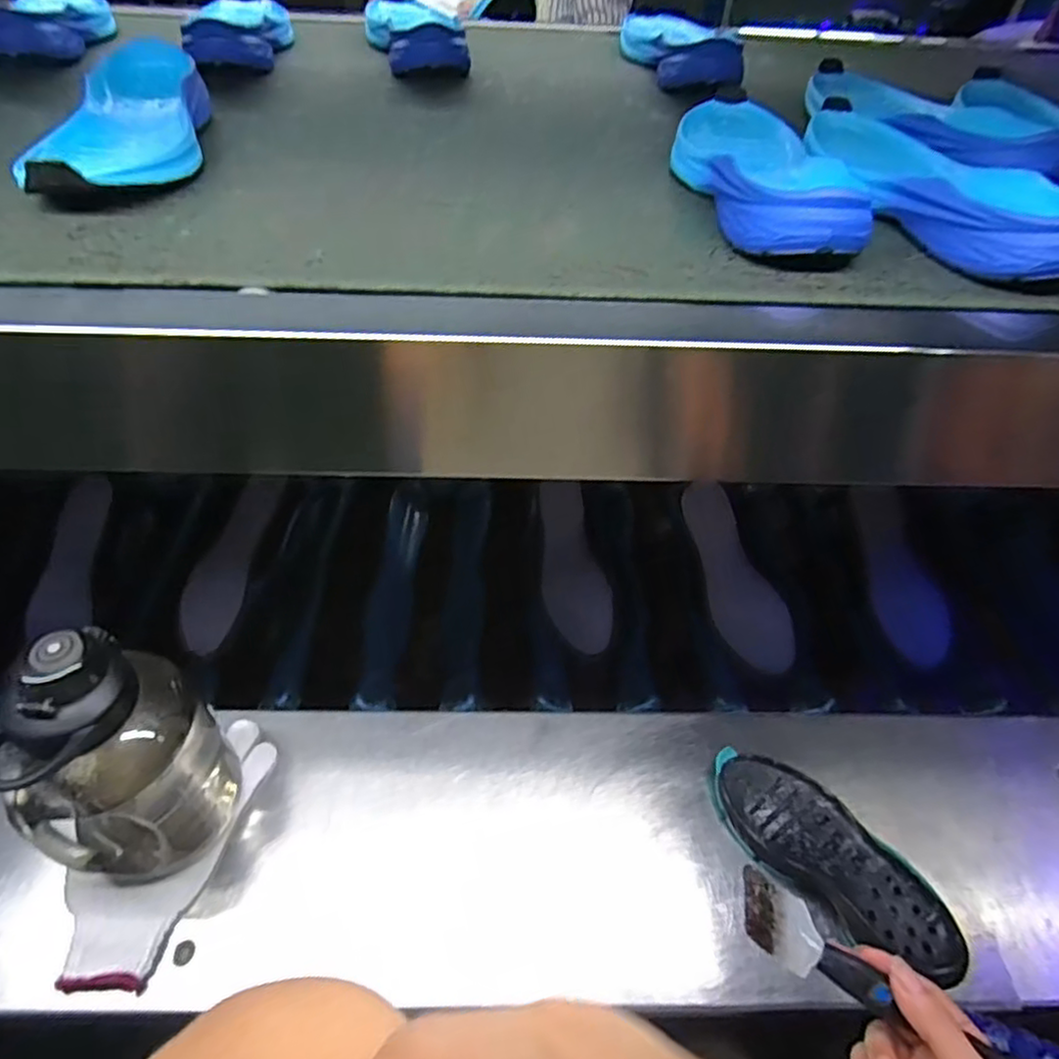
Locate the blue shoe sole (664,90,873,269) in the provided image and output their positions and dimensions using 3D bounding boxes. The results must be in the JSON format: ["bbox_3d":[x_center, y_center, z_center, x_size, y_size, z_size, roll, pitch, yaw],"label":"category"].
[{"bbox_3d":[0.162,-0.260,0.478,0.099,0.042,0.269,4,46,-1],"label":"blue shoe sole"}]

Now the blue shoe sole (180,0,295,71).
[{"bbox_3d":[-0.303,-0.535,0.703,0.097,0.039,0.238,-8,47,-12],"label":"blue shoe sole"}]

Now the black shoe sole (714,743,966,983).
[{"bbox_3d":[0.243,0.271,0.548,0.086,0.031,0.216,-30,55,-29],"label":"black shoe sole"}]

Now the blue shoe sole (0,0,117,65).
[{"bbox_3d":[-0.497,-0.532,0.694,0.090,0.037,0.238,-8,47,-12],"label":"blue shoe sole"}]

